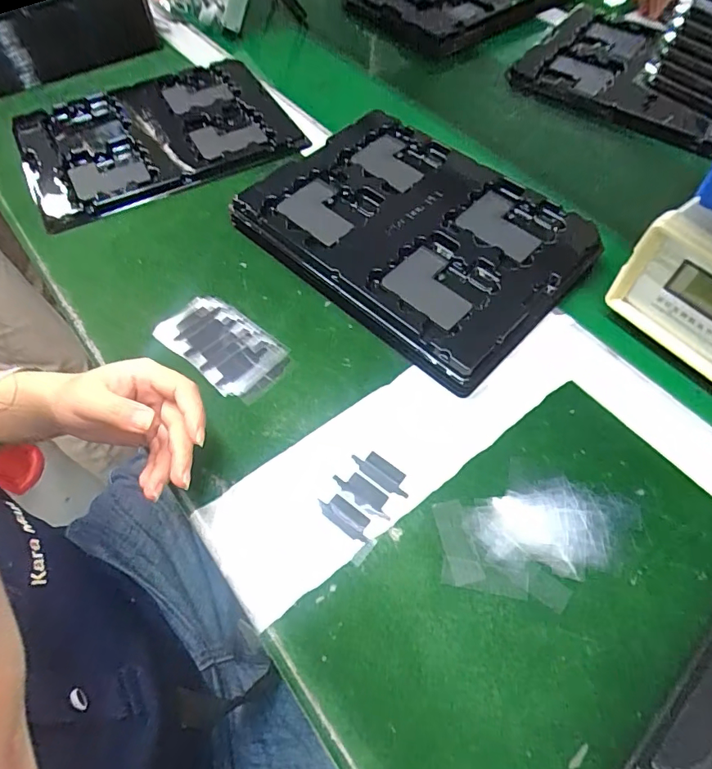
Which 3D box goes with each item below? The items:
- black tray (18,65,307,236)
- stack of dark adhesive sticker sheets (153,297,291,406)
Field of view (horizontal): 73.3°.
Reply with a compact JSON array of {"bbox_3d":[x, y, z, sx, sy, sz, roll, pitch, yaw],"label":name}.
[{"bbox_3d":[-0.228,-0.287,0.558,0.293,0.036,0.217,-28,63,-14],"label":"black tray"},{"bbox_3d":[-0.115,-0.035,0.415,0.120,0.008,0.064,35,67,19],"label":"stack of dark adhesive sticker sheets"}]

